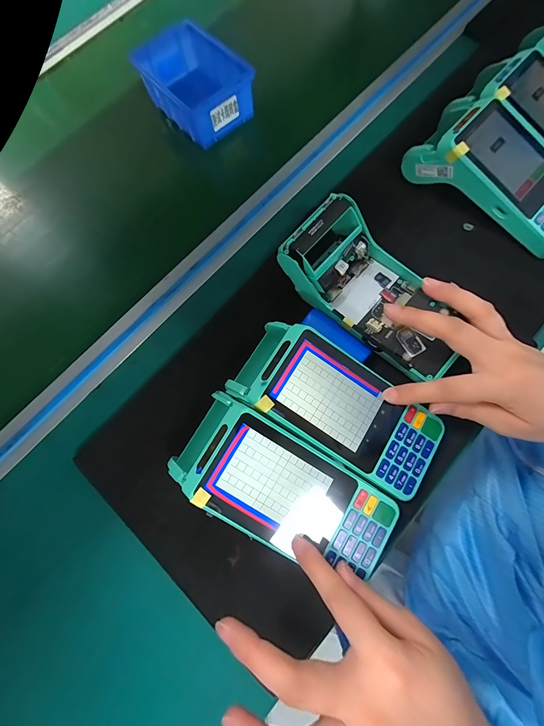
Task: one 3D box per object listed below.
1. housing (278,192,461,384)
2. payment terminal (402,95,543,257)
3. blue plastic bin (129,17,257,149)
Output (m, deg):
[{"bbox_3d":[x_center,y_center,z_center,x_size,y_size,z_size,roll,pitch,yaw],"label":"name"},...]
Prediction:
[{"bbox_3d":[0.091,-0.062,0.282,0.160,0.059,0.077,40,79,12],"label":"housing"},{"bbox_3d":[0.225,-0.185,0.329,0.170,0.072,0.078,42,81,15],"label":"payment terminal"},{"bbox_3d":[-0.102,-0.356,0.419,0.095,0.054,0.155,-38,74,-6],"label":"blue plastic bin"}]

